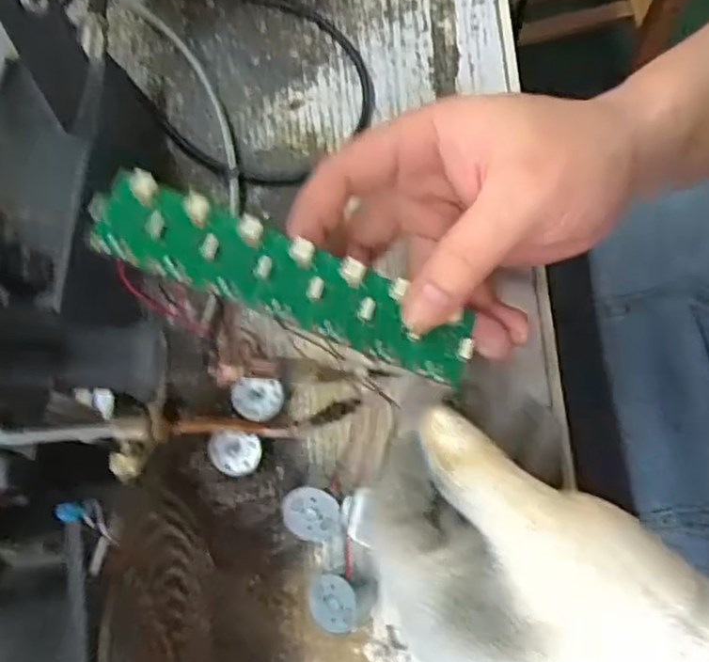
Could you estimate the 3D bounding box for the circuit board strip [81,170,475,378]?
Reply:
[{"bbox_3d":[-0.023,-0.018,0.243,0.138,0.006,0.031,23,77,-7],"label":"circuit board strip"}]

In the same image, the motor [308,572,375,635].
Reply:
[{"bbox_3d":[-0.005,0.111,0.280,0.026,0.021,0.022,4,76,5],"label":"motor"}]

